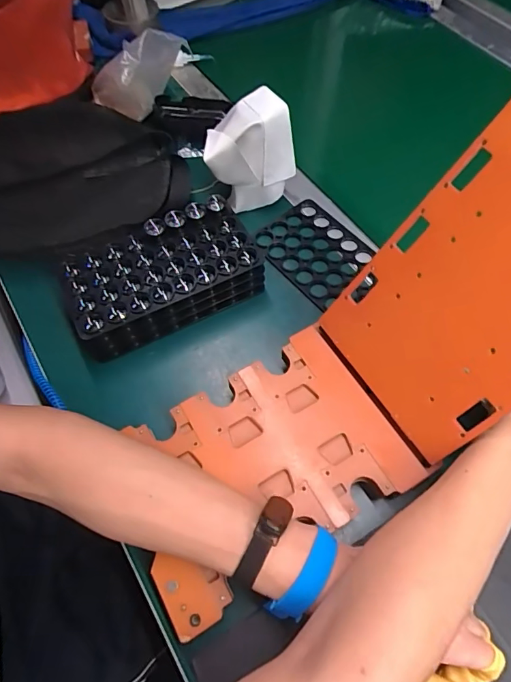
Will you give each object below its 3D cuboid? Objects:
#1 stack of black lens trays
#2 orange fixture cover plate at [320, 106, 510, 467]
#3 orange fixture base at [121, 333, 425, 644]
[{"bbox_3d":[-0.096,-0.071,0.469,0.195,0.065,0.098,-22,63,-10],"label":"stack of black lens trays"},{"bbox_3d":[0.162,-0.033,0.329,0.006,0.231,0.154,-8,55,-47],"label":"orange fixture cover plate"},{"bbox_3d":[0.004,0.102,0.378,0.226,0.010,0.157,-29,64,-13],"label":"orange fixture base"}]

